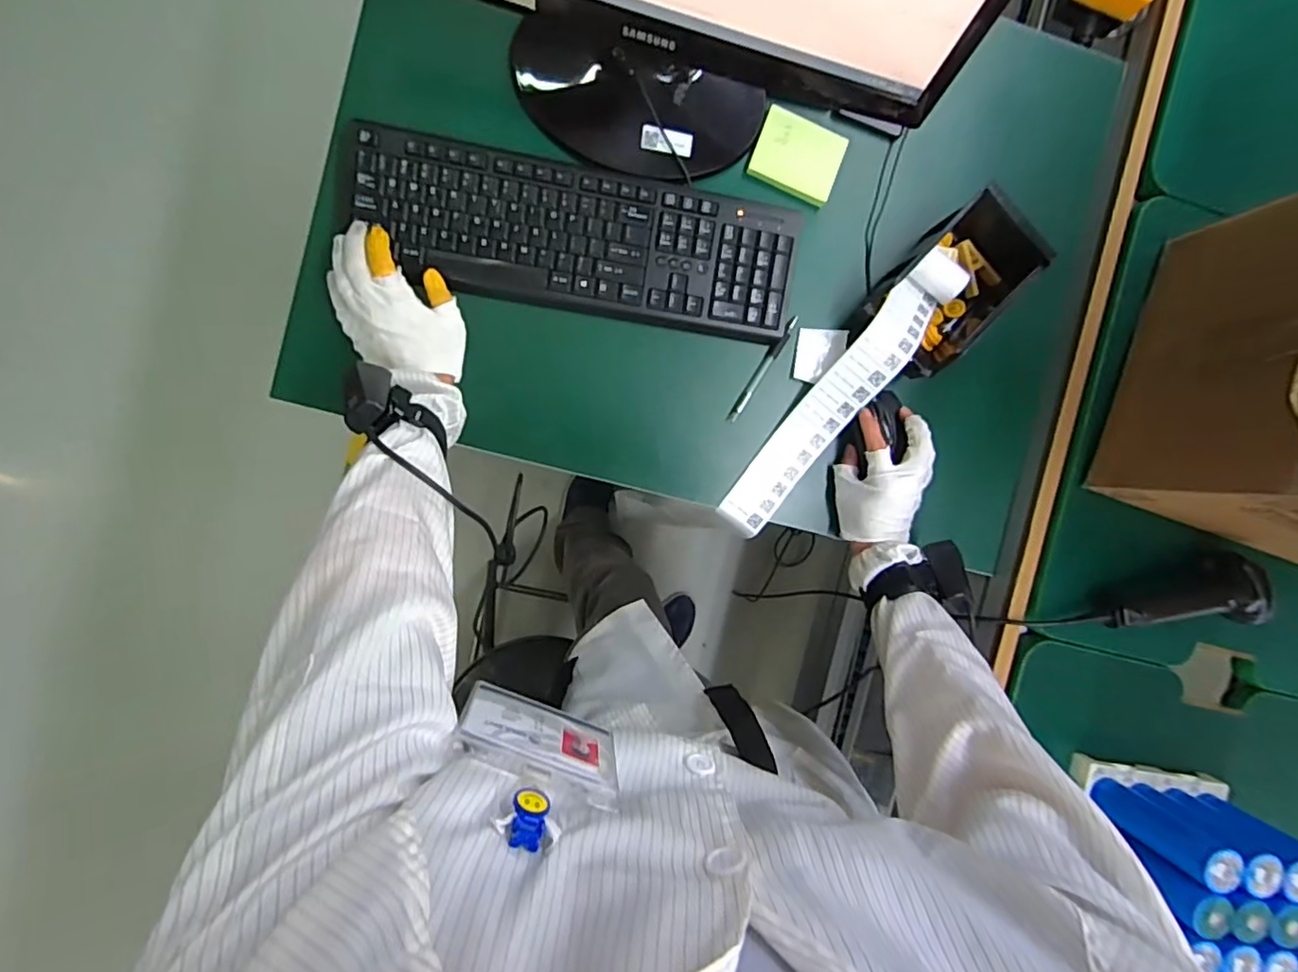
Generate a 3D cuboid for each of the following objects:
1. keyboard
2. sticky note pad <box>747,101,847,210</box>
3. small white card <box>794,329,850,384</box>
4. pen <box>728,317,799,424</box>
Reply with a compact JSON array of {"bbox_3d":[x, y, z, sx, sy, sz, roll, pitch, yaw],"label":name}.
[{"bbox_3d":[-0.064,-0.234,0.567,0.408,0.019,0.130,9,91,-8],"label":"keyboard"},{"bbox_3d":[0.143,-0.315,0.579,0.084,0.010,0.062,26,89,-8],"label":"sticky note pad"},{"bbox_3d":[0.173,-0.131,0.609,0.049,0.006,0.056,8,82,2],"label":"small white card"},{"bbox_3d":[0.113,-0.116,0.601,0.010,0.006,0.118,33,88,-7],"label":"pen"}]

